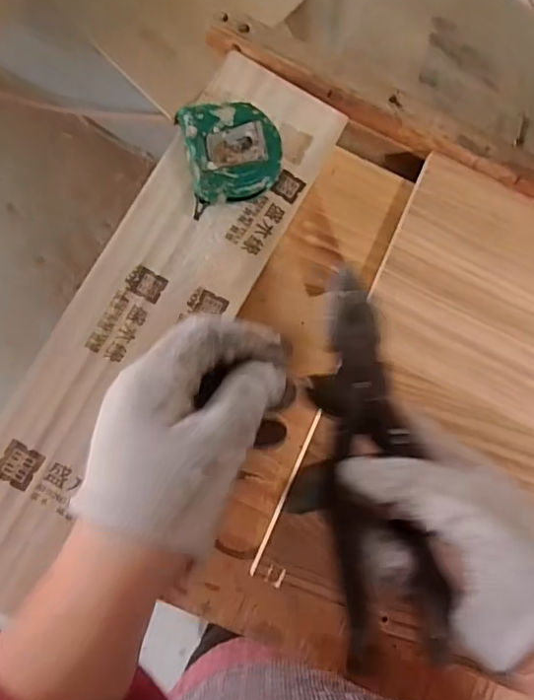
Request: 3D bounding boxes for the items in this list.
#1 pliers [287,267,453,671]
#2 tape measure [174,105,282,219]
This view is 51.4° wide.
[{"bbox_3d":[0.044,0.051,0.267,0.060,0.017,0.182,-3,76,-7],"label":"pliers"},{"bbox_3d":[-0.021,-0.117,0.338,0.055,0.035,0.055,-14,86,-8],"label":"tape measure"}]

